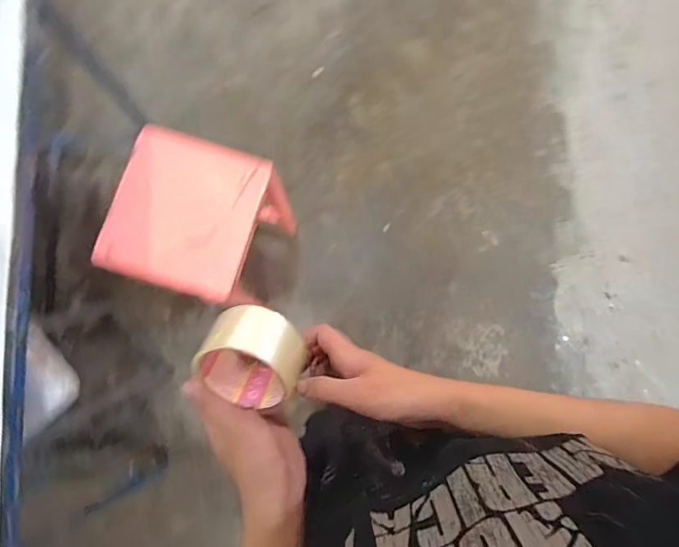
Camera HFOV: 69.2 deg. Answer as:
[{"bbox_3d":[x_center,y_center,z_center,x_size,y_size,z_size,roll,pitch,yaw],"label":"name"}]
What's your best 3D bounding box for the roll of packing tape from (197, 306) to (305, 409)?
[{"bbox_3d":[-0.081,0.079,0.451,0.091,0.098,0.054,36,44,-9],"label":"roll of packing tape"}]

